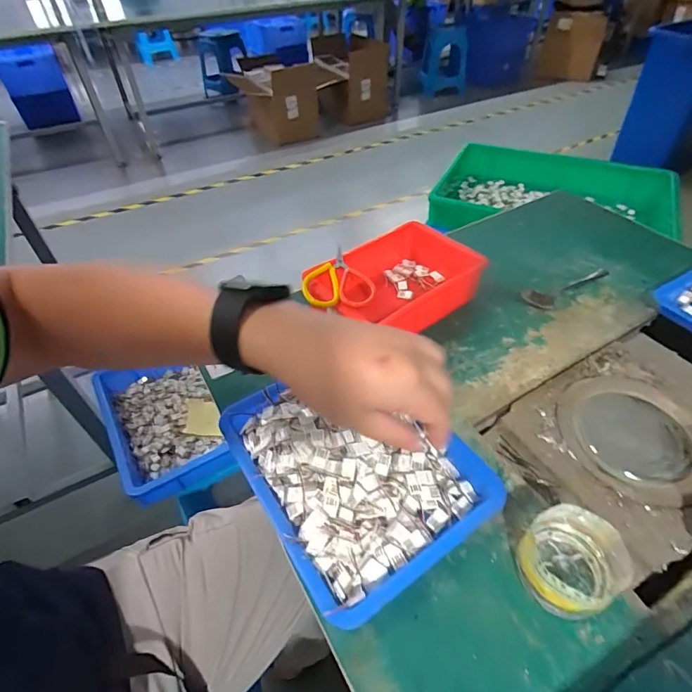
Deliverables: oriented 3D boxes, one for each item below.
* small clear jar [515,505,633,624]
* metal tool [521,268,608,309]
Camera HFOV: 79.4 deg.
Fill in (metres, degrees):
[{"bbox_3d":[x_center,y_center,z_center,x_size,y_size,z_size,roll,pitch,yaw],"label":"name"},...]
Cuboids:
[{"bbox_3d":[0.158,0.156,0.301,0.065,0.049,0.063,-1,46,2],"label":"small clear jar"},{"bbox_3d":[0.303,-0.081,0.566,0.148,0.008,0.034,-24,50,-19],"label":"metal tool"}]

